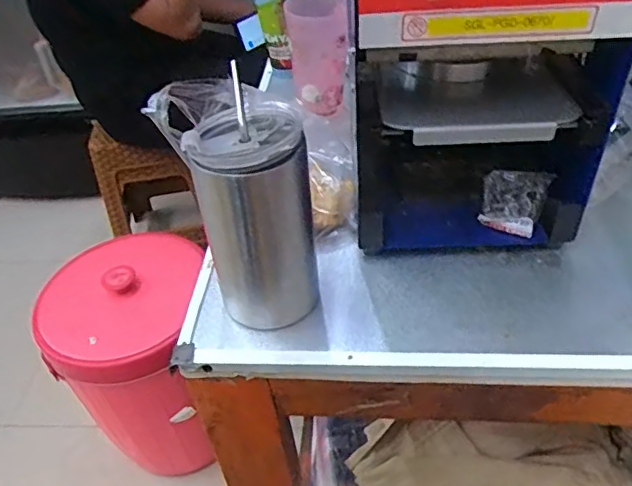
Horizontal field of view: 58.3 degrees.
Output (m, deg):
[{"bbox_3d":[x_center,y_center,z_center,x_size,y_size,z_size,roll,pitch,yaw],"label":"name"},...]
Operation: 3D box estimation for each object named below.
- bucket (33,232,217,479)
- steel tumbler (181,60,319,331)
[{"bbox_3d":[-0.360,0.248,1.248,0.267,0.489,0.353,-3,42,5],"label":"bucket"},{"bbox_3d":[-0.048,-0.015,0.459,0.083,0.174,0.078,-16,43,-10],"label":"steel tumbler"}]

